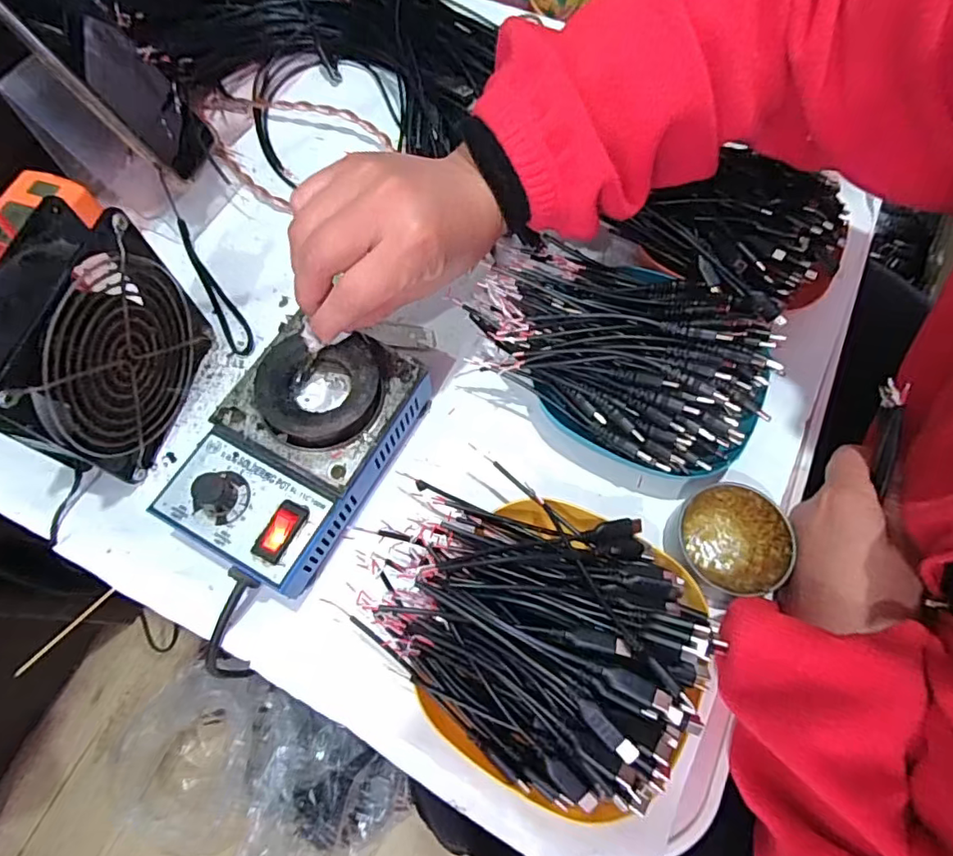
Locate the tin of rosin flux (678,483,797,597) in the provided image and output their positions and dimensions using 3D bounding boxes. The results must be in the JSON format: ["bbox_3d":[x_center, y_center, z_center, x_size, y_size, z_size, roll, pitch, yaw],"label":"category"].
[{"bbox_3d":[0.149,0.066,0.325,0.055,0.029,0.061,-2,68,-3],"label":"tin of rosin flux"}]

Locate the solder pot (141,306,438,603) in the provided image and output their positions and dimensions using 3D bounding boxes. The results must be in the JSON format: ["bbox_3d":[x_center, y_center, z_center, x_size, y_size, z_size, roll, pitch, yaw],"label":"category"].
[{"bbox_3d":[-0.100,0.011,0.325,0.103,0.060,0.148,27,70,9],"label":"solder pot"}]

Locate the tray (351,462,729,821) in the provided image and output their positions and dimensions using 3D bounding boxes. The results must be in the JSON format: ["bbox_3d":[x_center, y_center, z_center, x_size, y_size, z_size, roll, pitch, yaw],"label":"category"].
[{"bbox_3d":[0.031,0.096,0.286,0.170,0.072,0.140,37,71,12],"label":"tray"}]

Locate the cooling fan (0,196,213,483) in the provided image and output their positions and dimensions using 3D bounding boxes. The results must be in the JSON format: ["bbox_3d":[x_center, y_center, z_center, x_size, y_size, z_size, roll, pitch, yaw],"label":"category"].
[{"bbox_3d":[-0.219,-0.041,0.315,0.055,0.109,0.135,12,68,3],"label":"cooling fan"}]

